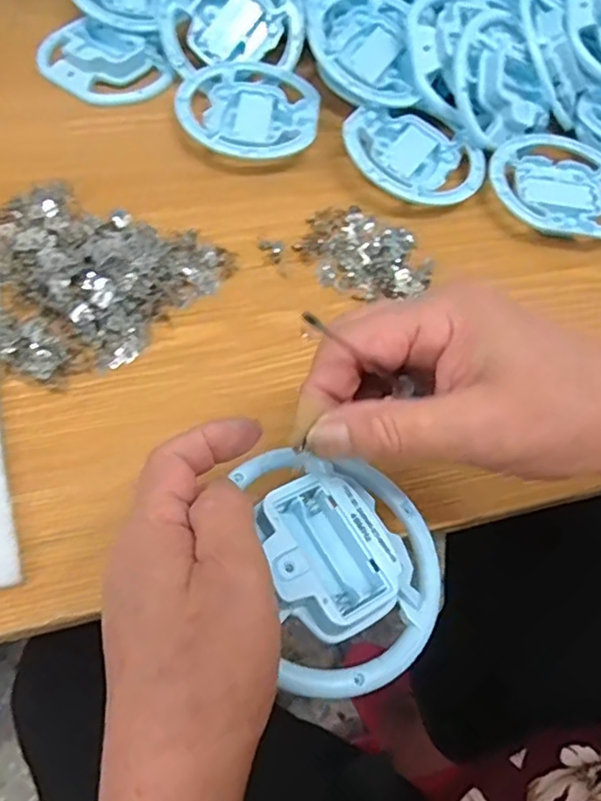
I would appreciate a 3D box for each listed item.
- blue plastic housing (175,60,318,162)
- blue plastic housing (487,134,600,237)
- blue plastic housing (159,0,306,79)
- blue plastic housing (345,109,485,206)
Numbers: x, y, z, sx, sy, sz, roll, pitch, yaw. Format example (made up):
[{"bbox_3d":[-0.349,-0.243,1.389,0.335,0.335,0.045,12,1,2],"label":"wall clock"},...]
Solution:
[{"bbox_3d":[-0.037,-0.207,0.447,0.098,0.021,0.095,7,60,-3],"label":"blue plastic housing"},{"bbox_3d":[0.188,-0.153,0.447,0.105,0.022,0.091,5,61,-4],"label":"blue plastic housing"},{"bbox_3d":[-0.054,-0.294,0.472,0.102,0.086,0.026,-7,14,-10],"label":"blue plastic housing"},{"bbox_3d":[0.078,-0.170,0.439,0.098,0.020,0.085,34,57,2],"label":"blue plastic housing"}]

